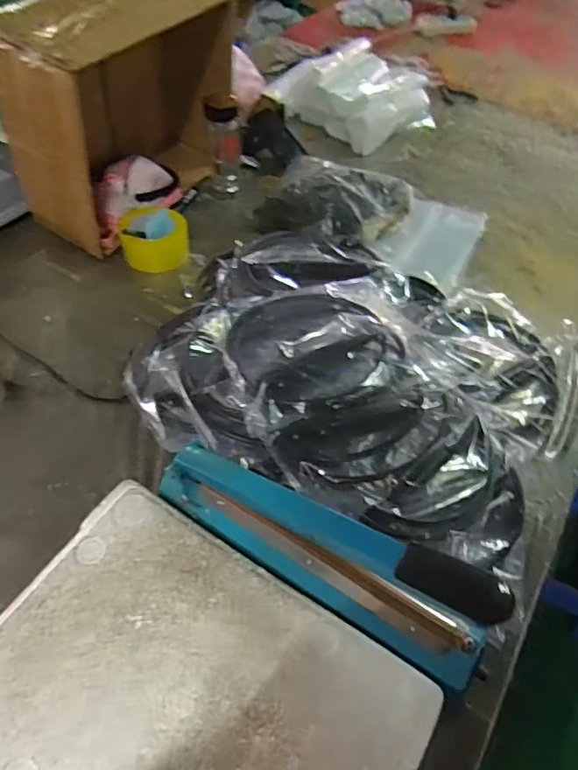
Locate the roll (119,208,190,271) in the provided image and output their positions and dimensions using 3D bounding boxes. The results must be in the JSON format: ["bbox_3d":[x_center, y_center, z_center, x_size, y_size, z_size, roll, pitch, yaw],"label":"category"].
[{"bbox_3d":[-0.242,-0.266,0.952,0.116,0.060,0.116,2,52,-2],"label":"roll"}]

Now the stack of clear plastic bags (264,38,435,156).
[{"bbox_3d":[0.161,-0.738,1.298,0.295,0.105,0.343,-34,61,-26],"label":"stack of clear plastic bags"}]

